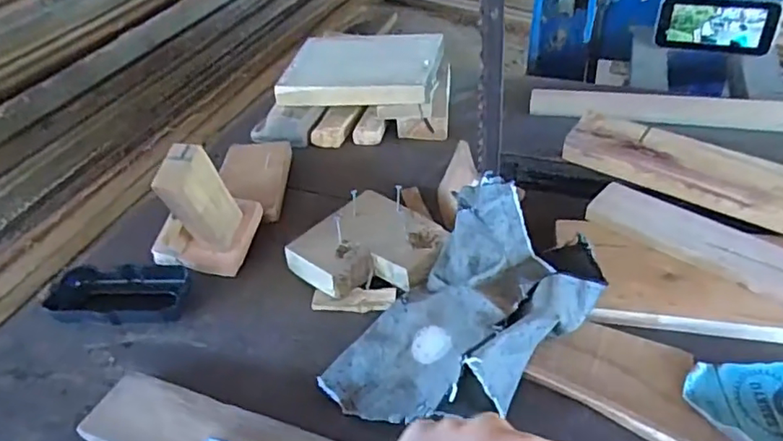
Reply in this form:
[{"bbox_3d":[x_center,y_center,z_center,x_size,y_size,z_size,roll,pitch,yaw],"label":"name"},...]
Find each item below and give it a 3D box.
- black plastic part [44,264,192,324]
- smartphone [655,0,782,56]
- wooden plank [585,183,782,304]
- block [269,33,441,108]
[{"bbox_3d":[-0.218,0.059,0.465,0.104,0.020,0.050,-2,39,3],"label":"black plastic part"},{"bbox_3d":[0.449,-0.272,0.790,0.150,0.073,0.016,13,42,21],"label":"smartphone"},{"bbox_3d":[0.284,0.035,0.444,0.261,0.020,0.050,29,49,34],"label":"wooden plank"},{"bbox_3d":[-0.033,-0.178,0.672,0.175,0.029,0.143,2,39,8],"label":"block"}]

